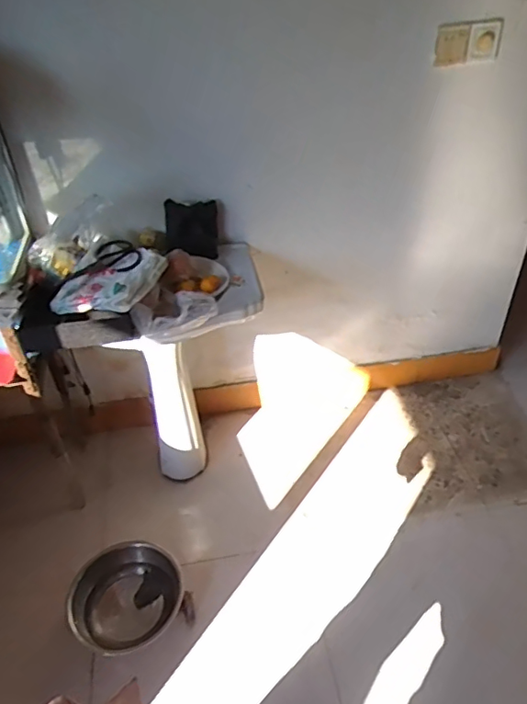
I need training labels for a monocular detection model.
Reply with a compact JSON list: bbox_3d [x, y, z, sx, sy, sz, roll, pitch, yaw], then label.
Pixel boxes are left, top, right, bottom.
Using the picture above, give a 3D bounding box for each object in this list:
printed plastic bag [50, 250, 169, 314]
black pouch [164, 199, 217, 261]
[{"bbox_3d":[-0.389,-0.184,1.381,0.233,0.051,0.265,8,42,13],"label":"printed plastic bag"},{"bbox_3d":[-0.212,-0.360,1.612,0.147,0.167,0.031,-7,23,-15],"label":"black pouch"}]

